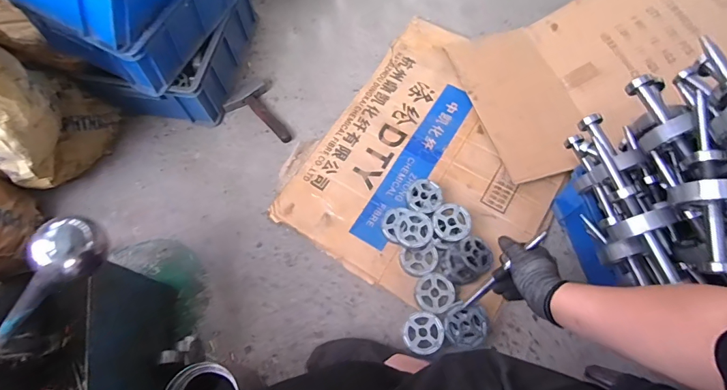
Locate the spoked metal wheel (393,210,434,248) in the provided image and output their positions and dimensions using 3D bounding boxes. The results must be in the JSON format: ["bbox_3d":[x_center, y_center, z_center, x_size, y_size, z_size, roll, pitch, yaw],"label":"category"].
[{"bbox_3d":[0.105,0.071,0.841,0.077,0.009,0.079,-3,67,8],"label":"spoked metal wheel"}]

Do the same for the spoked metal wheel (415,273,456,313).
[{"bbox_3d":[0.143,0.194,0.800,0.075,0.013,0.077,-1,66,2],"label":"spoked metal wheel"}]

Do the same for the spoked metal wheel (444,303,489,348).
[{"bbox_3d":[0.195,0.246,0.755,0.081,0.020,0.076,-20,80,0],"label":"spoked metal wheel"}]

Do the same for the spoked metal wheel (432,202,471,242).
[{"bbox_3d":[0.183,0.056,0.835,0.075,0.021,0.077,-1,66,2],"label":"spoked metal wheel"}]

